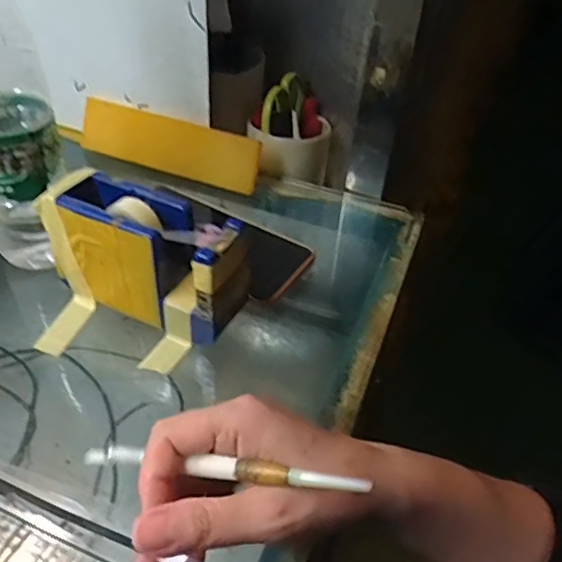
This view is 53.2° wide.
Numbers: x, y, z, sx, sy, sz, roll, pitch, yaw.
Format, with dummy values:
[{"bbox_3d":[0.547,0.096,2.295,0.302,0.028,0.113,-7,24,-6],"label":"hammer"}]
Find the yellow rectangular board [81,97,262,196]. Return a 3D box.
[{"bbox_3d":[-0.111,-0.134,0.548,0.196,0.053,0.009,19,24,20],"label":"yellow rectangular board"}]

